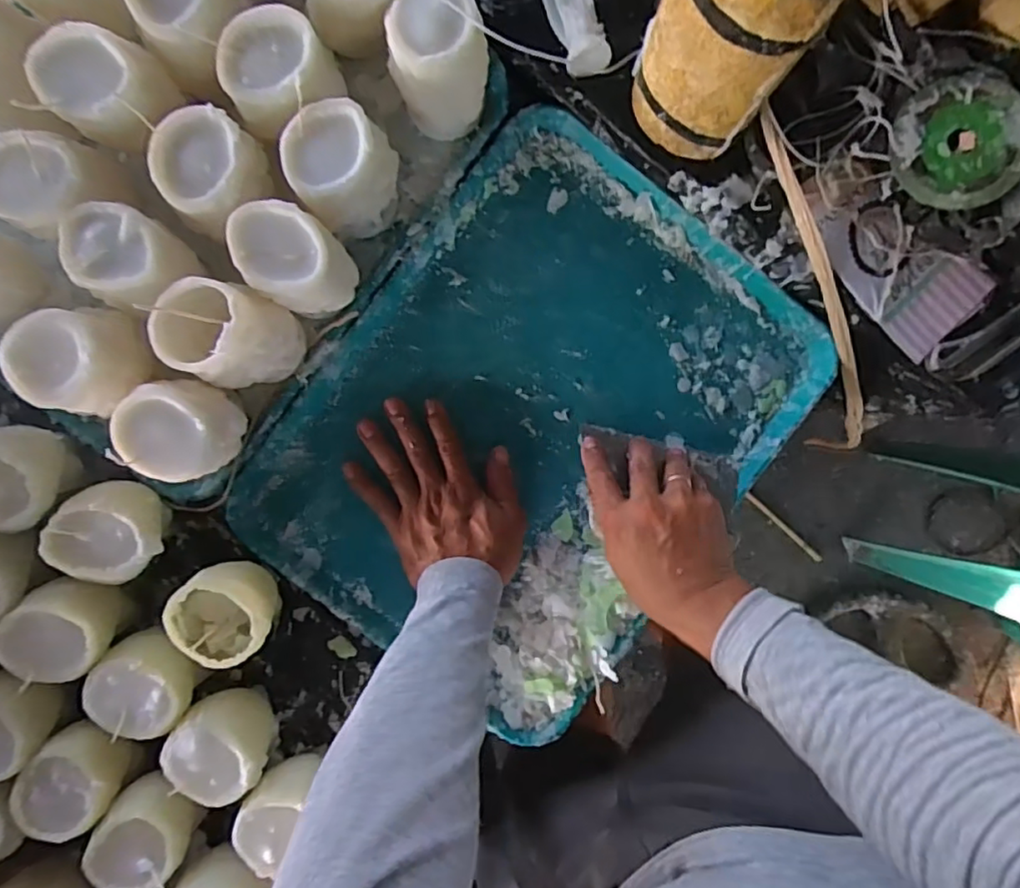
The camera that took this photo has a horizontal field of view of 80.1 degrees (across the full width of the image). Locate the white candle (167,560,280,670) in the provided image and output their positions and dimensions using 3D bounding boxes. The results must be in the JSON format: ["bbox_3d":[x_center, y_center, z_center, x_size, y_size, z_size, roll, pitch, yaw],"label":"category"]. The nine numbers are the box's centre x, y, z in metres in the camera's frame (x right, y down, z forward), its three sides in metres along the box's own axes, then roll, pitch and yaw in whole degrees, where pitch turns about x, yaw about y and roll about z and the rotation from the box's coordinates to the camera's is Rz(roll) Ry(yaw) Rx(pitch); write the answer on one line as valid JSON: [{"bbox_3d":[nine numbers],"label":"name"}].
[{"bbox_3d":[-0.221,0.128,0.485,0.073,0.067,0.069,0,92,-4],"label":"white candle"}]

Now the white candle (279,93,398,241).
[{"bbox_3d":[-0.118,-0.199,0.446,0.079,0.086,0.066,-32,94,-2],"label":"white candle"}]

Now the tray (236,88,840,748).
[{"bbox_3d":[0.021,-0.015,0.515,0.341,0.038,0.427,38,89,-5],"label":"tray"}]

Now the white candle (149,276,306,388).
[{"bbox_3d":[-0.206,-0.079,0.447,0.076,0.101,0.069,3,92,-5],"label":"white candle"}]

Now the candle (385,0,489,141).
[{"bbox_3d":[-0.052,-0.278,0.445,0.068,0.093,0.074,-14,93,-4],"label":"candle"}]

